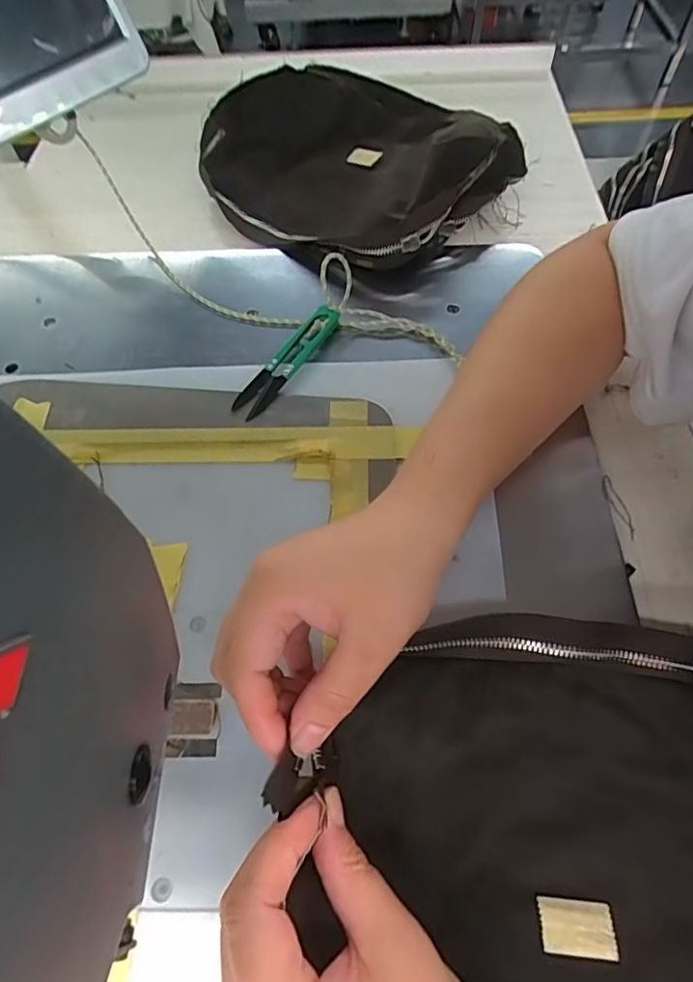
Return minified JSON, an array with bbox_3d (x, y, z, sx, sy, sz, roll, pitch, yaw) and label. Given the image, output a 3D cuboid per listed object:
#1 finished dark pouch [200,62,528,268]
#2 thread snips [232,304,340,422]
[{"bbox_3d":[0.003,-0.287,0.457,0.206,0.050,0.248,-41,67,-17],"label":"finished dark pouch"},{"bbox_3d":[-0.041,-0.091,0.370,0.023,0.012,0.100,30,68,18],"label":"thread snips"}]

